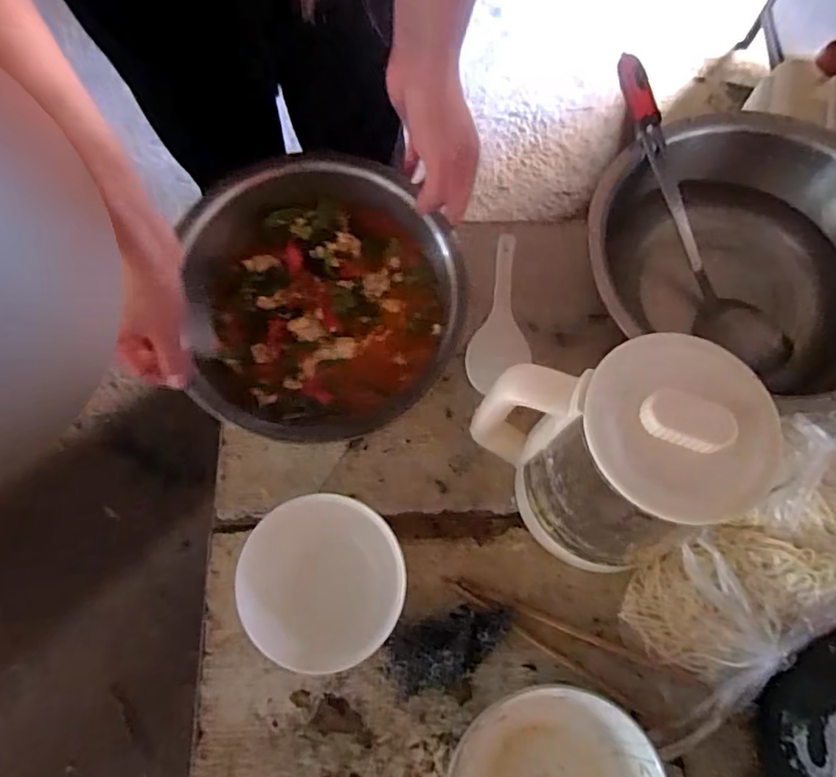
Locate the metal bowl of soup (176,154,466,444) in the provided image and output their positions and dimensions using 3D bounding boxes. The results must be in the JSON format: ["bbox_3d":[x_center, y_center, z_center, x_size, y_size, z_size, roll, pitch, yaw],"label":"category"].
[{"bbox_3d":[-0.088,-0.096,0.534,0.247,0.078,0.266,-9,71,-4],"label":"metal bowl of soup"}]

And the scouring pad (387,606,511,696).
[{"bbox_3d":[0.030,0.231,0.516,0.112,0.029,0.055,-15,72,-6],"label":"scouring pad"}]

